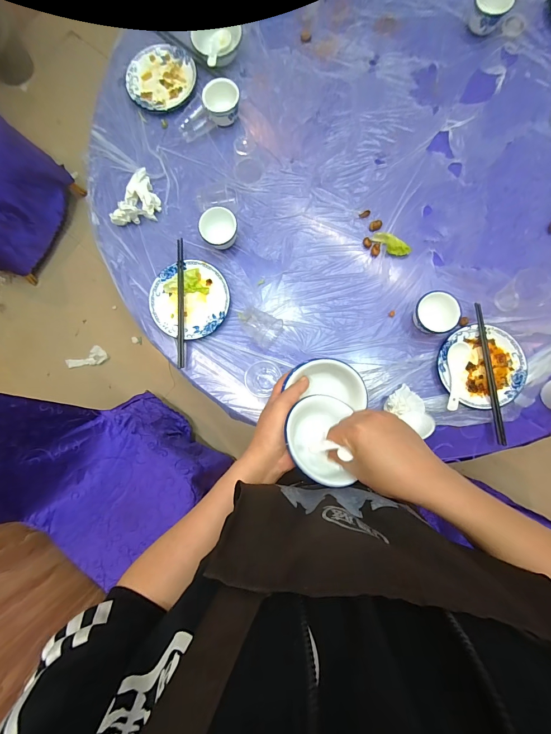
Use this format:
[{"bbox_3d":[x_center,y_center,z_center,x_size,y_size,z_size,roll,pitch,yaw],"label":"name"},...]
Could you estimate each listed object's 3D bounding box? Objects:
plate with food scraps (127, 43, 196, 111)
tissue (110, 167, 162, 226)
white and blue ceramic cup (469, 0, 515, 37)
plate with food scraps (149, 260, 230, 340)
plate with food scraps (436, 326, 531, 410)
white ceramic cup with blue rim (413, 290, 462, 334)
[{"bbox_3d":[-0.242,-0.615,0.674,0.144,0.021,0.131,-11,84,2],"label":"plate with food scraps"},{"bbox_3d":[-0.293,-0.347,0.651,0.101,0.033,0.095,-13,84,1],"label":"tissue"},{"bbox_3d":[0.427,-0.712,0.633,0.068,0.052,0.063,0,84,3],"label":"white and blue ceramic cup"},{"bbox_3d":[-0.171,-0.133,0.637,0.155,0.021,0.152,0,84,3],"label":"plate with food scraps"},{"bbox_3d":[0.385,-0.001,0.595,0.153,0.018,0.152,0,84,3],"label":"plate with food scraps"},{"bbox_3d":[0.299,-0.099,0.600,0.076,0.059,0.075,0,84,3],"label":"white ceramic cup with blue rim"}]

